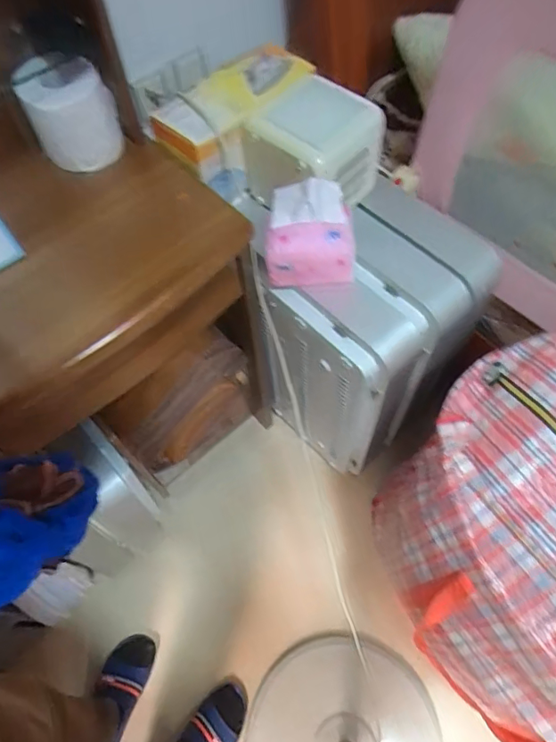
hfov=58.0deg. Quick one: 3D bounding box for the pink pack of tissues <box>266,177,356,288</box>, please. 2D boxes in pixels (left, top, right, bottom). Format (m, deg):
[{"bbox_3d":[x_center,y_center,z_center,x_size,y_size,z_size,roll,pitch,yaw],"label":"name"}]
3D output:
[{"bbox_3d":[0.046,-0.192,0.758,0.137,0.145,0.104,4,63,4],"label":"pink pack of tissues"}]

